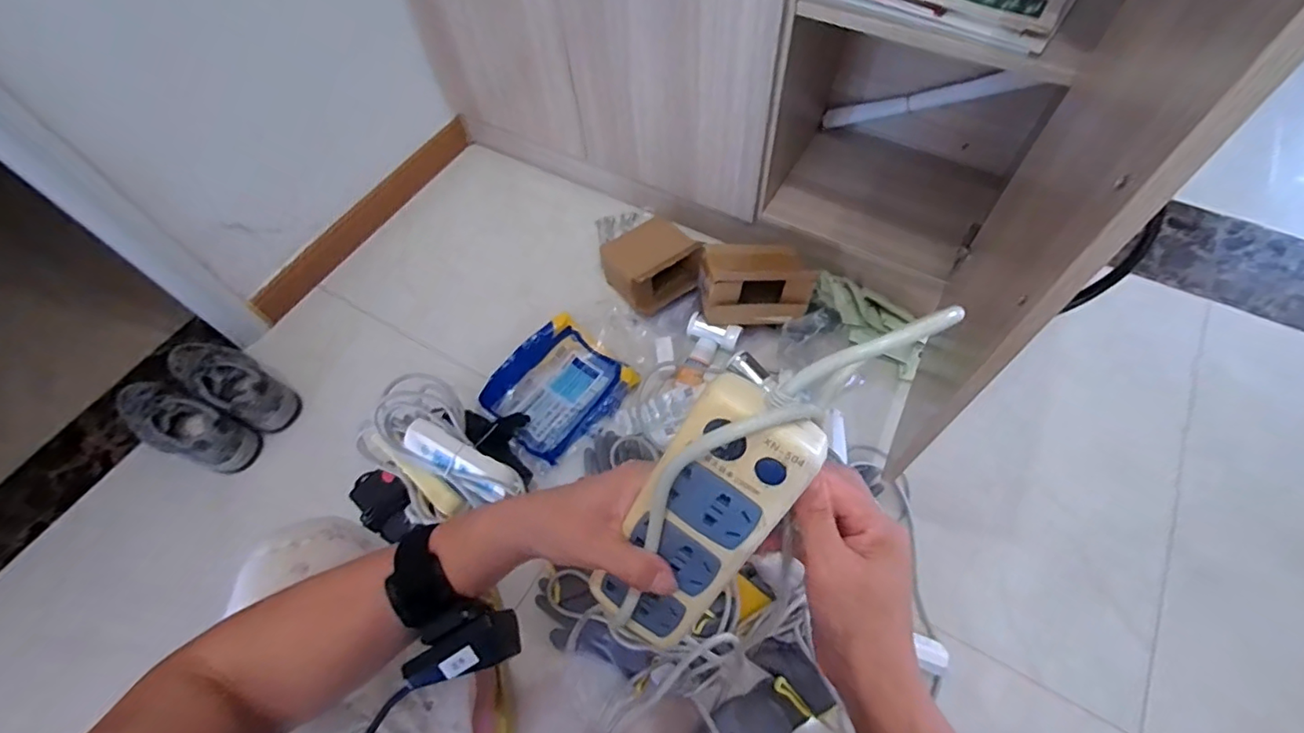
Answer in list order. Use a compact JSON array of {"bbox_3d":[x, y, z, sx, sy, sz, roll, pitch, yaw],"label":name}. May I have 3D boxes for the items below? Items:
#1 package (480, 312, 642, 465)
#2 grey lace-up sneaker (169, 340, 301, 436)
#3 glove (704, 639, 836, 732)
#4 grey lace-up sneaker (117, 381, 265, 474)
[{"bbox_3d":[-0.167,0.035,1.005,0.179,0.087,0.229,40,69,23],"label":"package"},{"bbox_3d":[-0.791,0.027,1.054,0.288,0.105,0.107,22,63,15],"label":"grey lace-up sneaker"},{"bbox_3d":[0.129,0.481,0.739,0.234,0.026,0.109,-40,65,-19],"label":"glove"},{"bbox_3d":[-0.844,0.098,0.995,0.285,0.082,0.100,19,63,14],"label":"grey lace-up sneaker"}]

